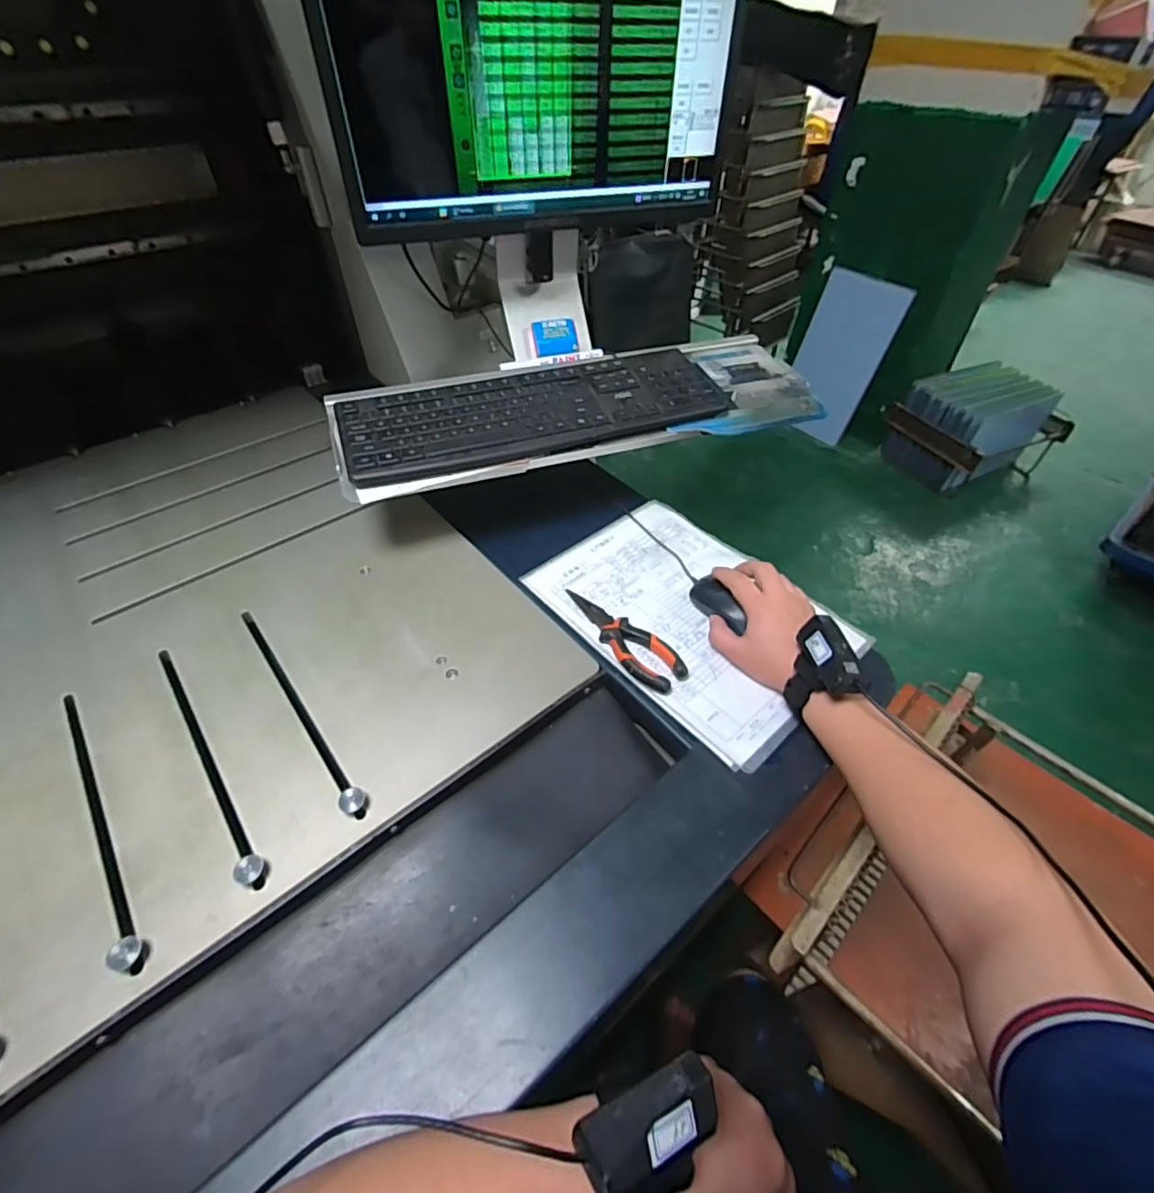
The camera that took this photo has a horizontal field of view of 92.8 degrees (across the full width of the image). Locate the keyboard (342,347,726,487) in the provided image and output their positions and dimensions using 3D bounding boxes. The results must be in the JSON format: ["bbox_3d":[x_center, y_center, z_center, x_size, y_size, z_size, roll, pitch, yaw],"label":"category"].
[{"bbox_3d":[-0.038,-0.222,0.647,0.449,0.031,0.140,-16,50,-15],"label":"keyboard"}]

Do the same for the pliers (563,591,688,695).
[{"bbox_3d":[0.043,0.040,0.556,0.047,0.015,0.149,-34,56,-27],"label":"pliers"}]

